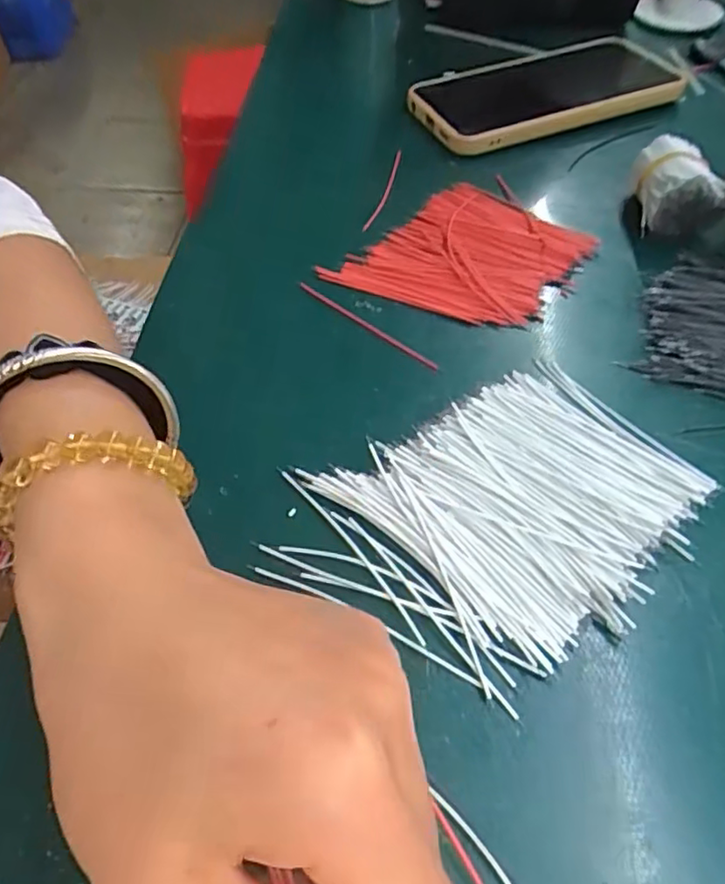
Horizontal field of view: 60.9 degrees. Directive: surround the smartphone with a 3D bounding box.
[{"bbox_3d":[0.122,-0.239,0.413,0.185,0.015,0.092,-18,54,-14],"label":"smartphone"}]

